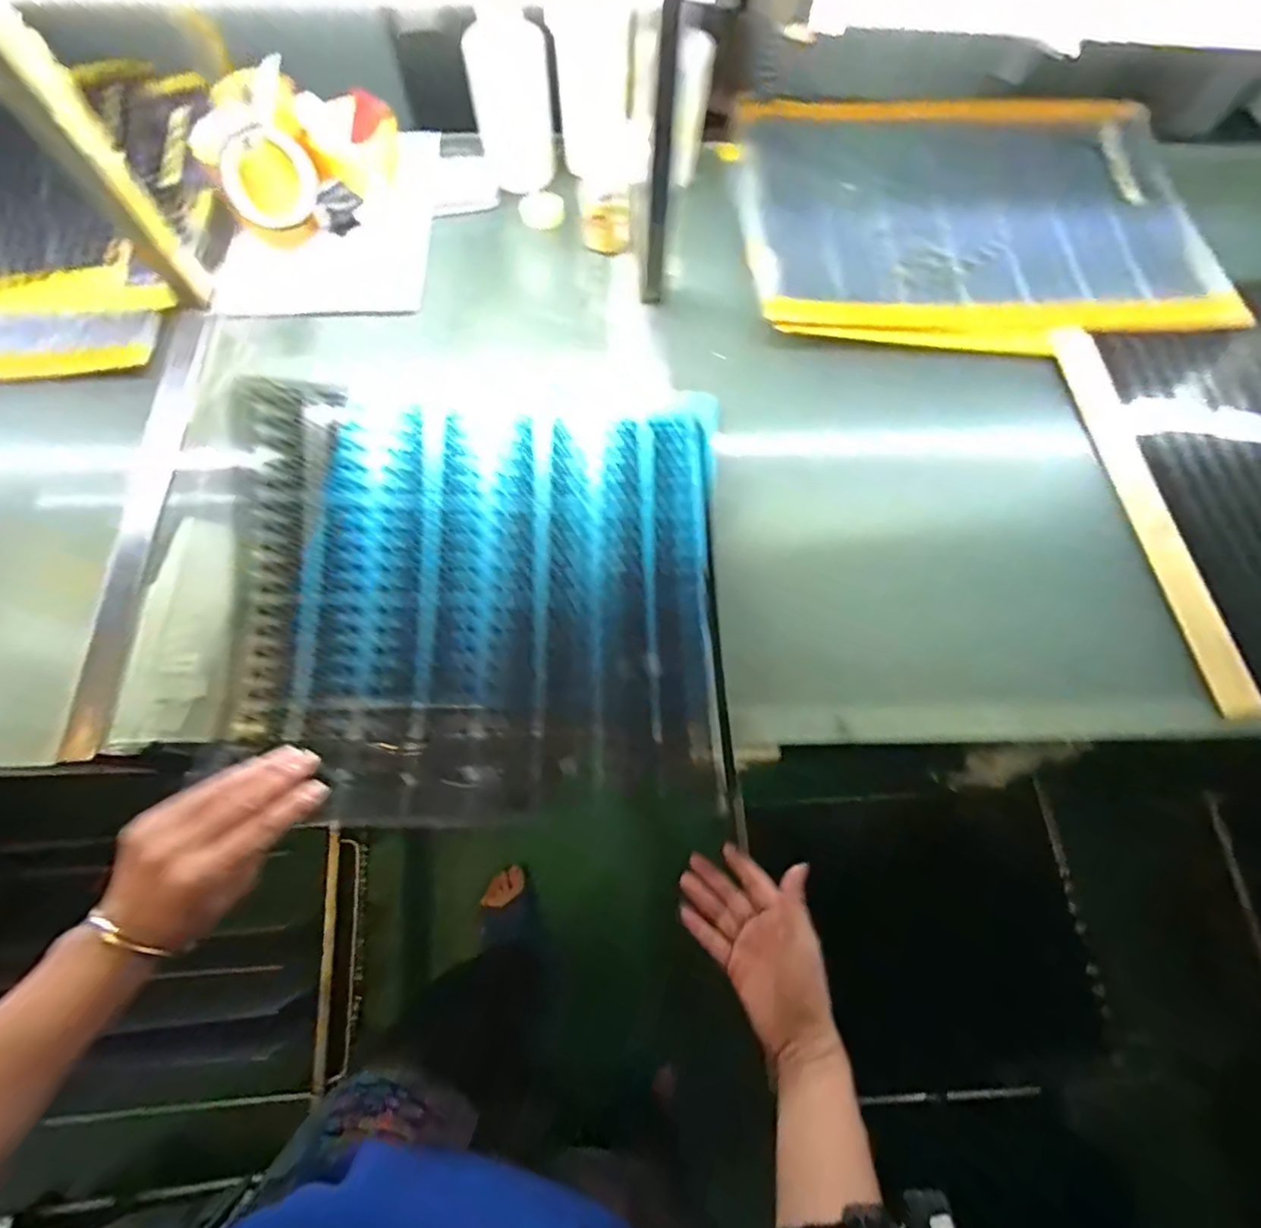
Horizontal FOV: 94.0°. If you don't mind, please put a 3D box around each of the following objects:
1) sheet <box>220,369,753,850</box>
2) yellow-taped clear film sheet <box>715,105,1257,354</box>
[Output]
[{"bbox_3d":[-0.108,-0.021,0.461,0.363,0.062,0.345,1,71,-1],"label":"sheet"},{"bbox_3d":[0.409,-0.476,0.712,0.552,0.038,0.375,2,71,0],"label":"yellow-taped clear film sheet"}]

